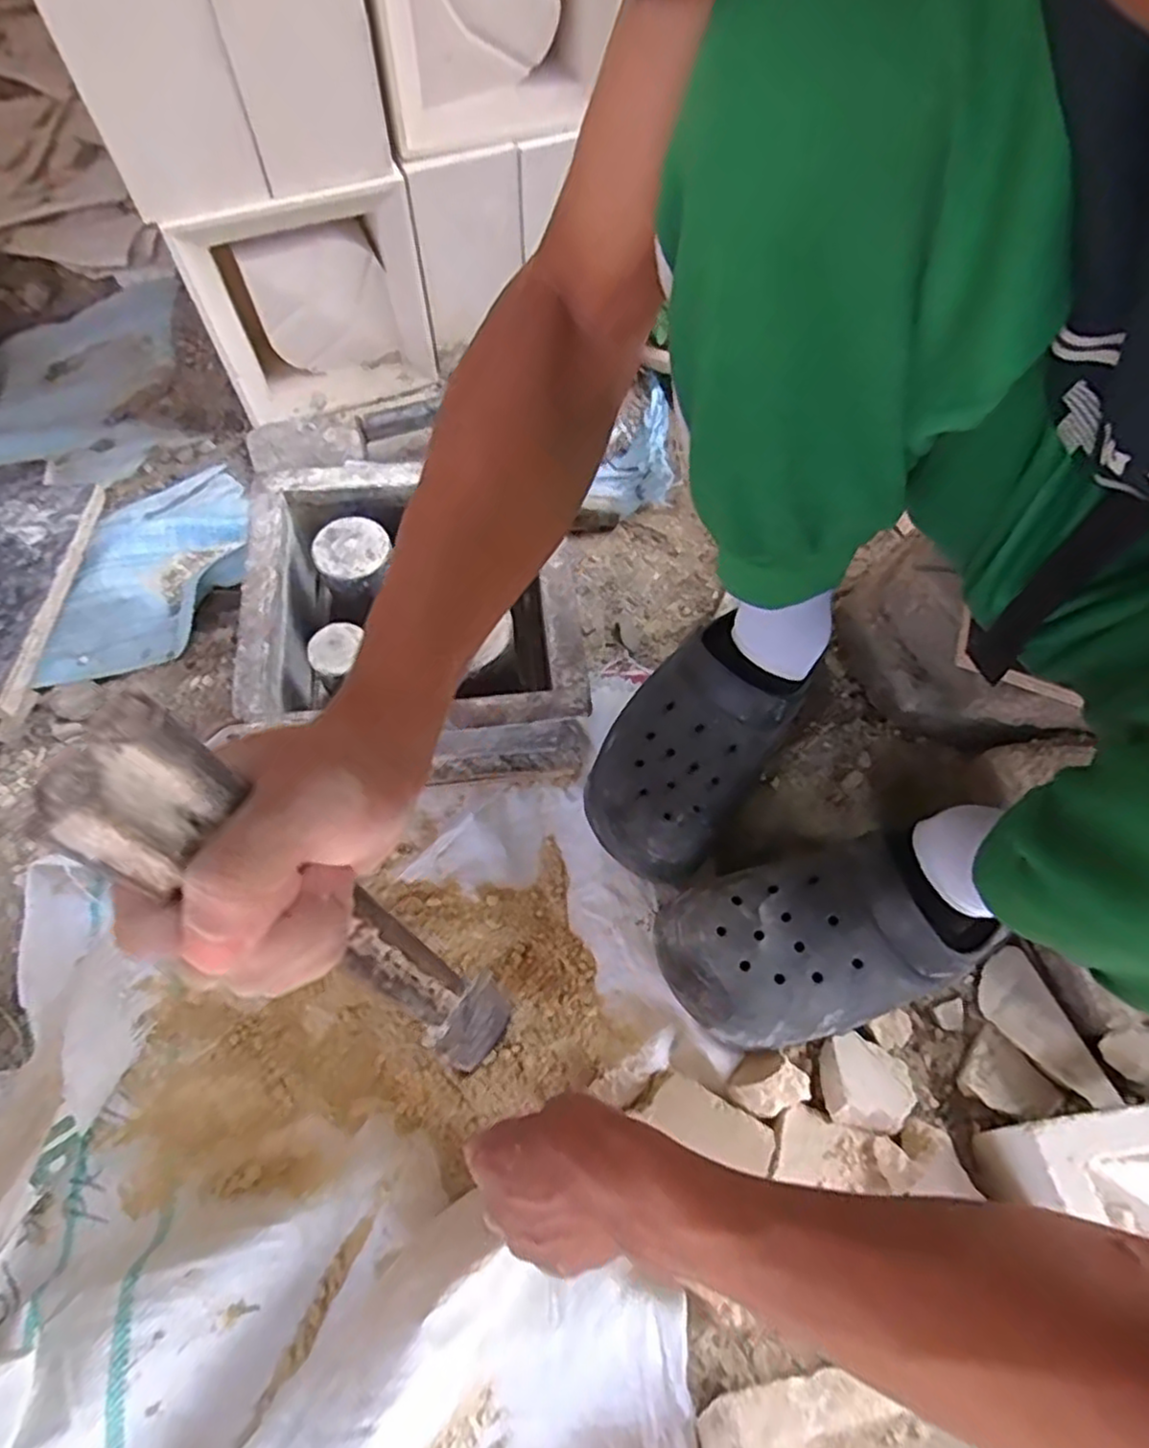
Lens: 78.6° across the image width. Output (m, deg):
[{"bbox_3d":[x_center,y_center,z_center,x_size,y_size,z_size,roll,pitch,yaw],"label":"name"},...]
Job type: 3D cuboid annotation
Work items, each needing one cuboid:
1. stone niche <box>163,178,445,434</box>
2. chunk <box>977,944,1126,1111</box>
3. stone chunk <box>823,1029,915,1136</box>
[{"bbox_3d":[-0.242,-0.391,0.671,0.200,0.204,0.028,-21,65,-9],"label":"stone niche"},{"bbox_3d":[0.321,0.210,0.486,0.047,0.017,0.112,-9,39,-7],"label":"chunk"},{"bbox_3d":[0.196,0.242,0.476,0.058,0.034,0.056,-1,63,1],"label":"stone chunk"}]

